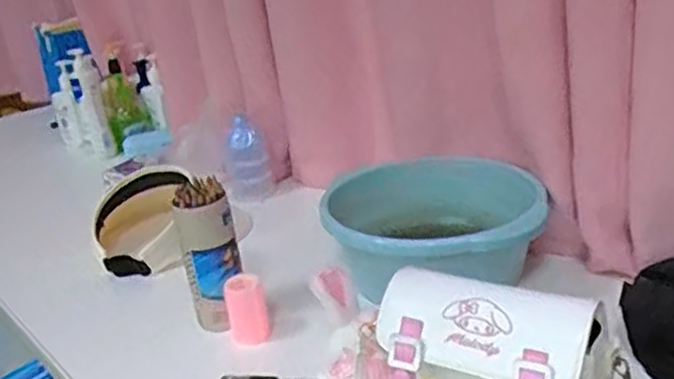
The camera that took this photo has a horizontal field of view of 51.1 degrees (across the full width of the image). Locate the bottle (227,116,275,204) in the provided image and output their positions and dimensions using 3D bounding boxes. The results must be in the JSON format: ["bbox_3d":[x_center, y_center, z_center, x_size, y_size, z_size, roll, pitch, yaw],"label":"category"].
[{"bbox_3d":[-0.153,-0.049,1.236,0.069,0.146,0.052,-11,23,-8],"label":"bottle"}]

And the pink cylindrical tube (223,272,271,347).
[{"bbox_3d":[-0.106,0.139,0.824,0.044,0.077,0.034,-14,23,-14],"label":"pink cylindrical tube"}]

